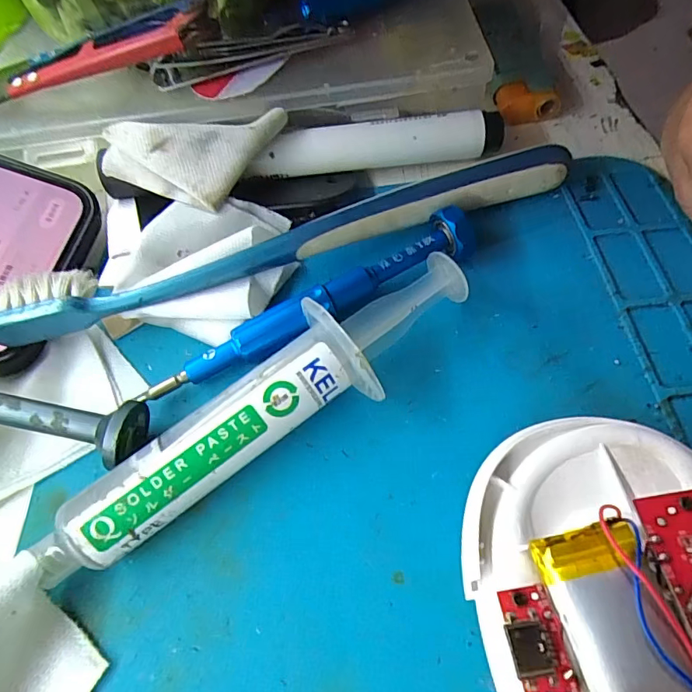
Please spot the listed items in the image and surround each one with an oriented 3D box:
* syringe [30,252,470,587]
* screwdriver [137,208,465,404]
[{"bbox_3d":[-0.019,0.015,0.113,0.110,0.027,0.022,-30,59,-14],"label":"syringe"},{"bbox_3d":[-0.009,-0.011,0.135,0.105,0.015,0.013,-26,59,-12],"label":"screwdriver"}]

